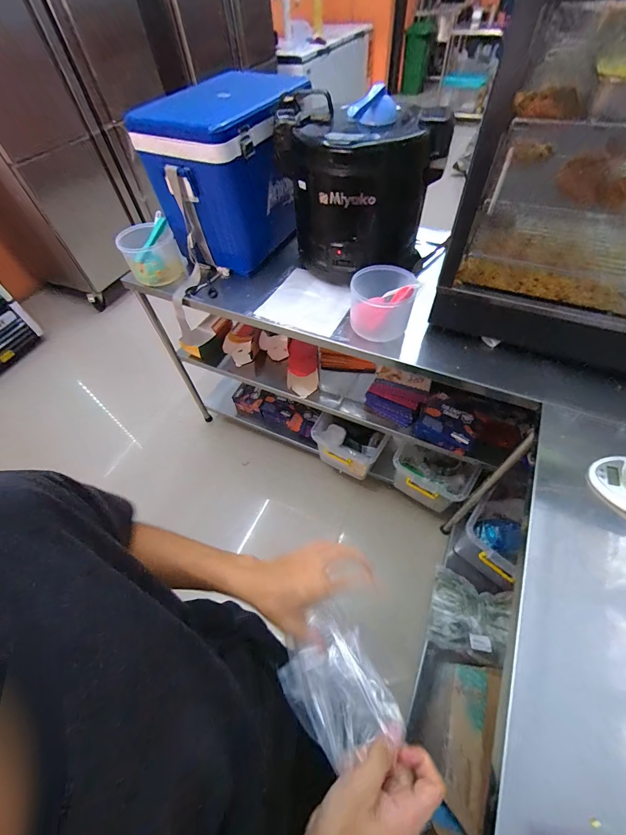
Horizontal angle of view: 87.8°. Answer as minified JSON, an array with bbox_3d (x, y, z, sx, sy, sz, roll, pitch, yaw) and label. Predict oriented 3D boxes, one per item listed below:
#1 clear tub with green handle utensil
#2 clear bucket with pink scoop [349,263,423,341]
[{"bbox_3d":[-0.521,-0.538,1.066,0.187,0.147,0.180,-22,57,-11],"label":"clear tub with green handle utensil"},{"bbox_3d":[0.185,-0.312,0.861,0.158,0.155,0.169,-2,55,2],"label":"clear bucket with pink scoop"}]

